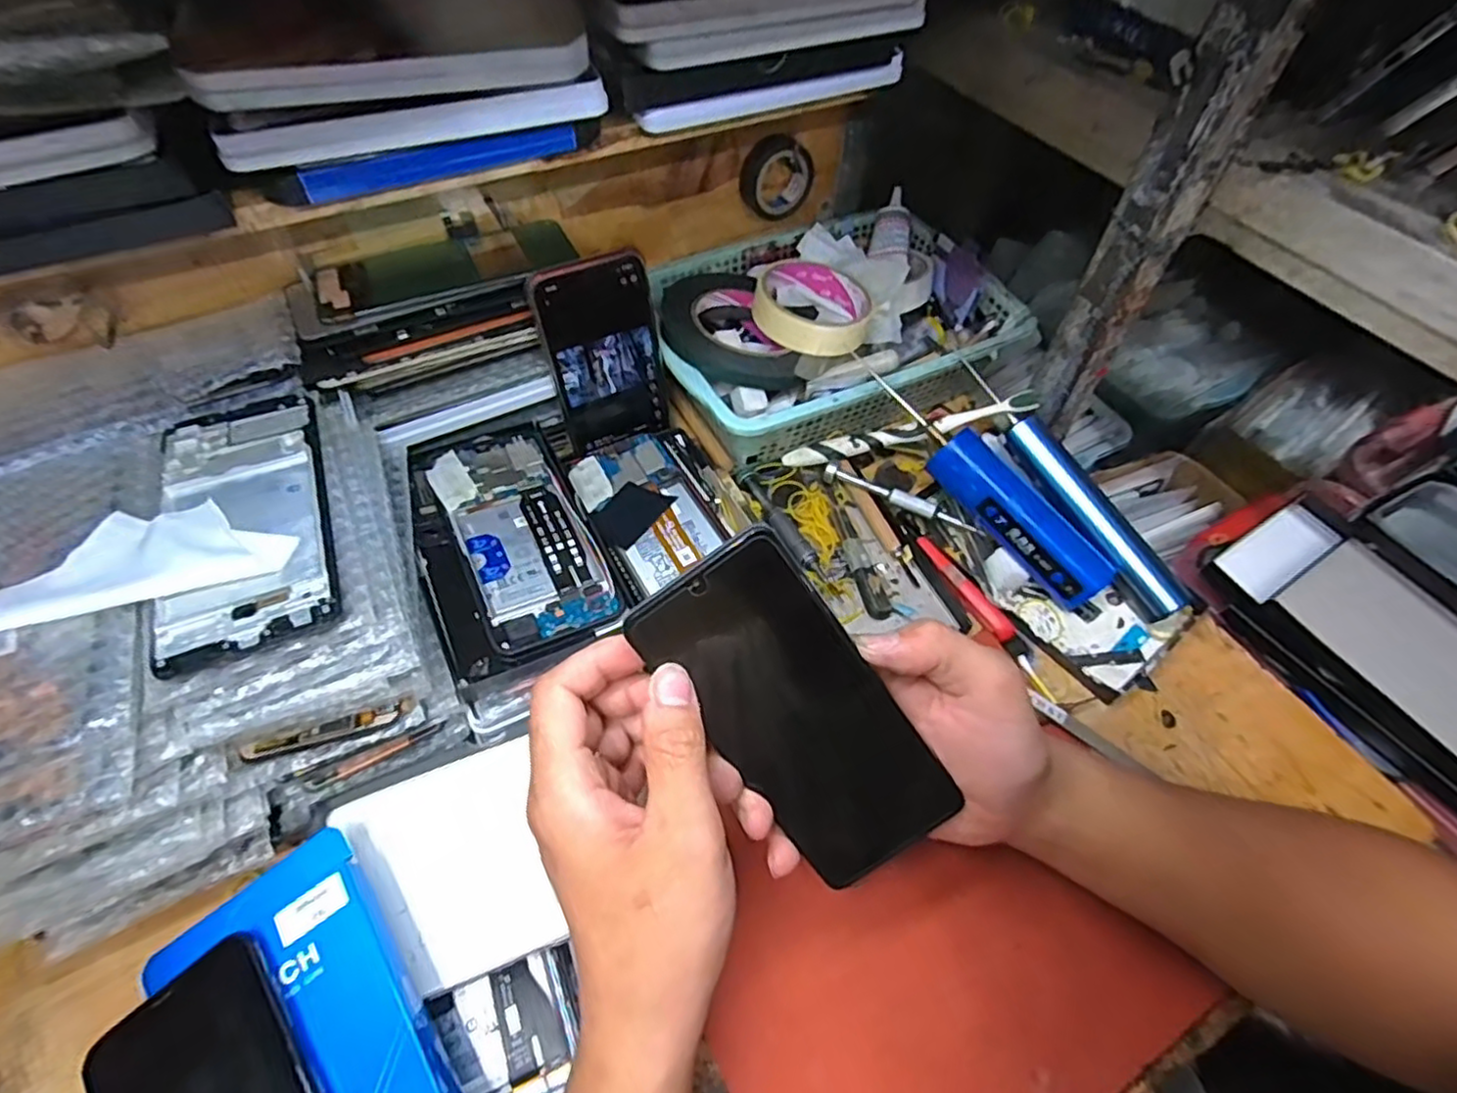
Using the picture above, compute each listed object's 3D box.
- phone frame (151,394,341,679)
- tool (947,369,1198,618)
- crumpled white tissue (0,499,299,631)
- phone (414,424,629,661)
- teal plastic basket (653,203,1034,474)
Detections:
[{"bbox_3d":[-0.227,-0.016,0.315,0.069,0.005,0.148,-20,57,-15],"label":"phone frame"},{"bbox_3d":[0.242,-0.021,0.449,0.025,0.021,0.153,-27,75,-19],"label":"tool"},{"bbox_3d":[-0.255,0.001,0.298,0.108,0.009,0.051,-16,56,-12],"label":"crumpled white tissue"},{"bbox_3d":[-0.128,-0.012,0.415,0.079,0.007,0.165,-20,61,-24],"label":"phone"},{"bbox_3d":[0.080,-0.173,0.536,0.276,0.070,0.197,-19,57,-14],"label":"teal plastic basket"}]

